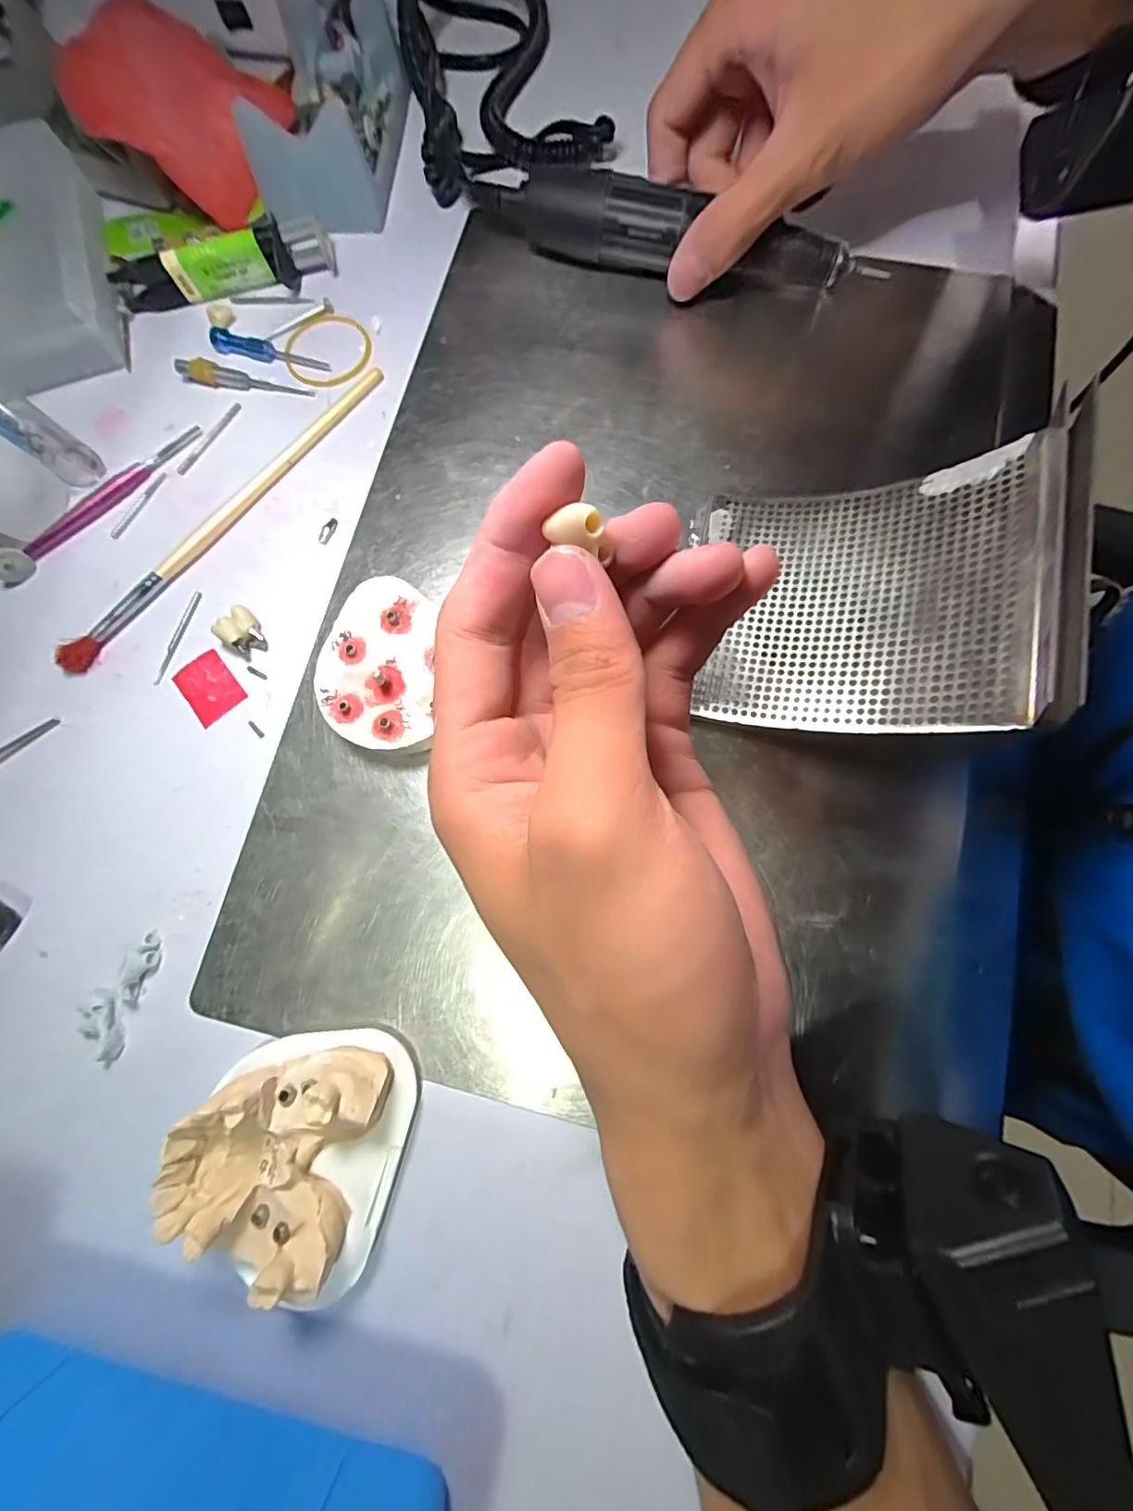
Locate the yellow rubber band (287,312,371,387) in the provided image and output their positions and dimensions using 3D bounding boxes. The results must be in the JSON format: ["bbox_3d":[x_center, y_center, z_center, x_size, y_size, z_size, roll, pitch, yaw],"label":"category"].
[{"bbox_3d":[-0.113,-0.193,0.250,0.041,0.004,0.042,0,79,1],"label":"yellow rubber band"}]

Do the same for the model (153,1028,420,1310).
[{"bbox_3d":[-0.084,0.123,0.164,0.059,0.035,0.064,17,80,4],"label":"model"}]

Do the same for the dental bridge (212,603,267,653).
[{"bbox_3d":[-0.133,-0.051,0.216,0.017,0.011,0.017,0,79,1],"label":"dental bridge"}]

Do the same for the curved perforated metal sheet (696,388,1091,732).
[{"bbox_3d":[0.104,-0.056,0.184,0.109,0.014,0.098,-1,74,37],"label":"curved perforated metal sheet"}]

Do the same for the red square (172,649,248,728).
[{"bbox_3d":[-0.147,-0.029,0.215,0.021,0.004,0.028,-39,81,-6],"label":"red square"}]

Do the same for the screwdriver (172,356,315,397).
[{"bbox_3d":[-0.150,-0.174,0.243,0.062,0.007,0.009,13,79,4],"label":"screwdriver"}]

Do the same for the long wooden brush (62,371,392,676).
[{"bbox_3d":[-0.148,-0.108,0.229,0.010,0.008,0.186,38,82,8],"label":"long wooden brush"}]

